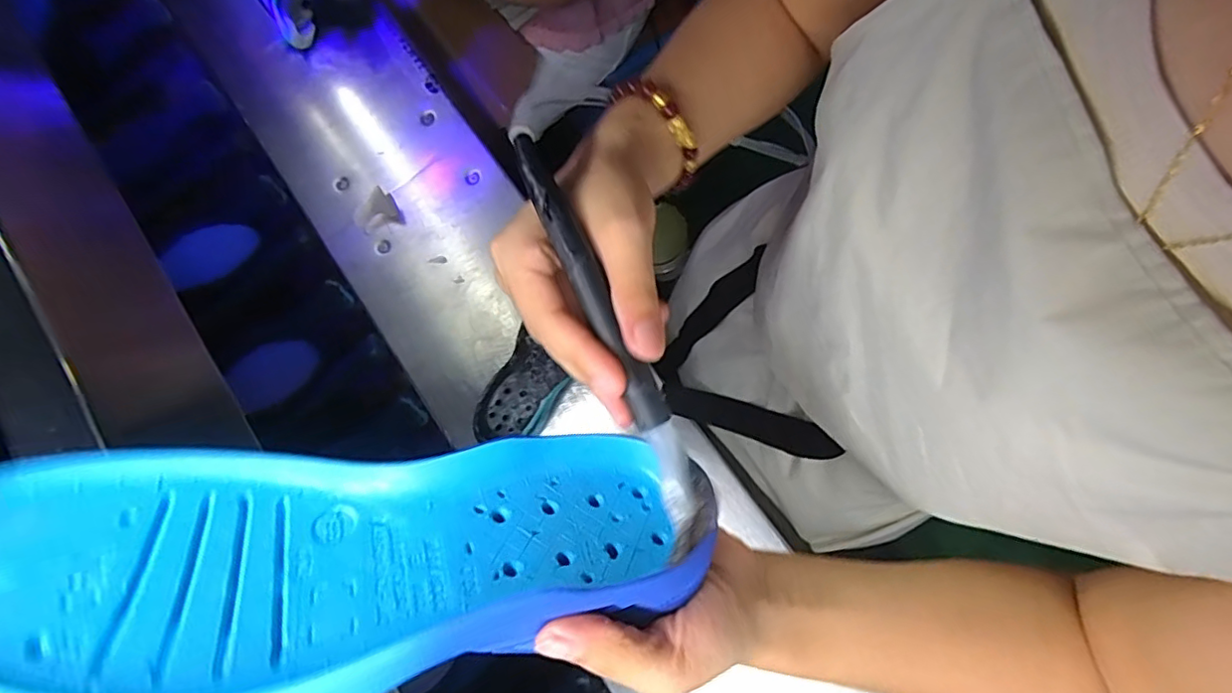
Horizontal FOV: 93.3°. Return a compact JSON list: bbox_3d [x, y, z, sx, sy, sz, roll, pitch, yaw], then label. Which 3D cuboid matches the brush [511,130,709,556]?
[{"bbox_3d":[-0.002,-0.005,0.226,0.019,0.018,0.169,-24,87,-6],"label":"brush"}]

